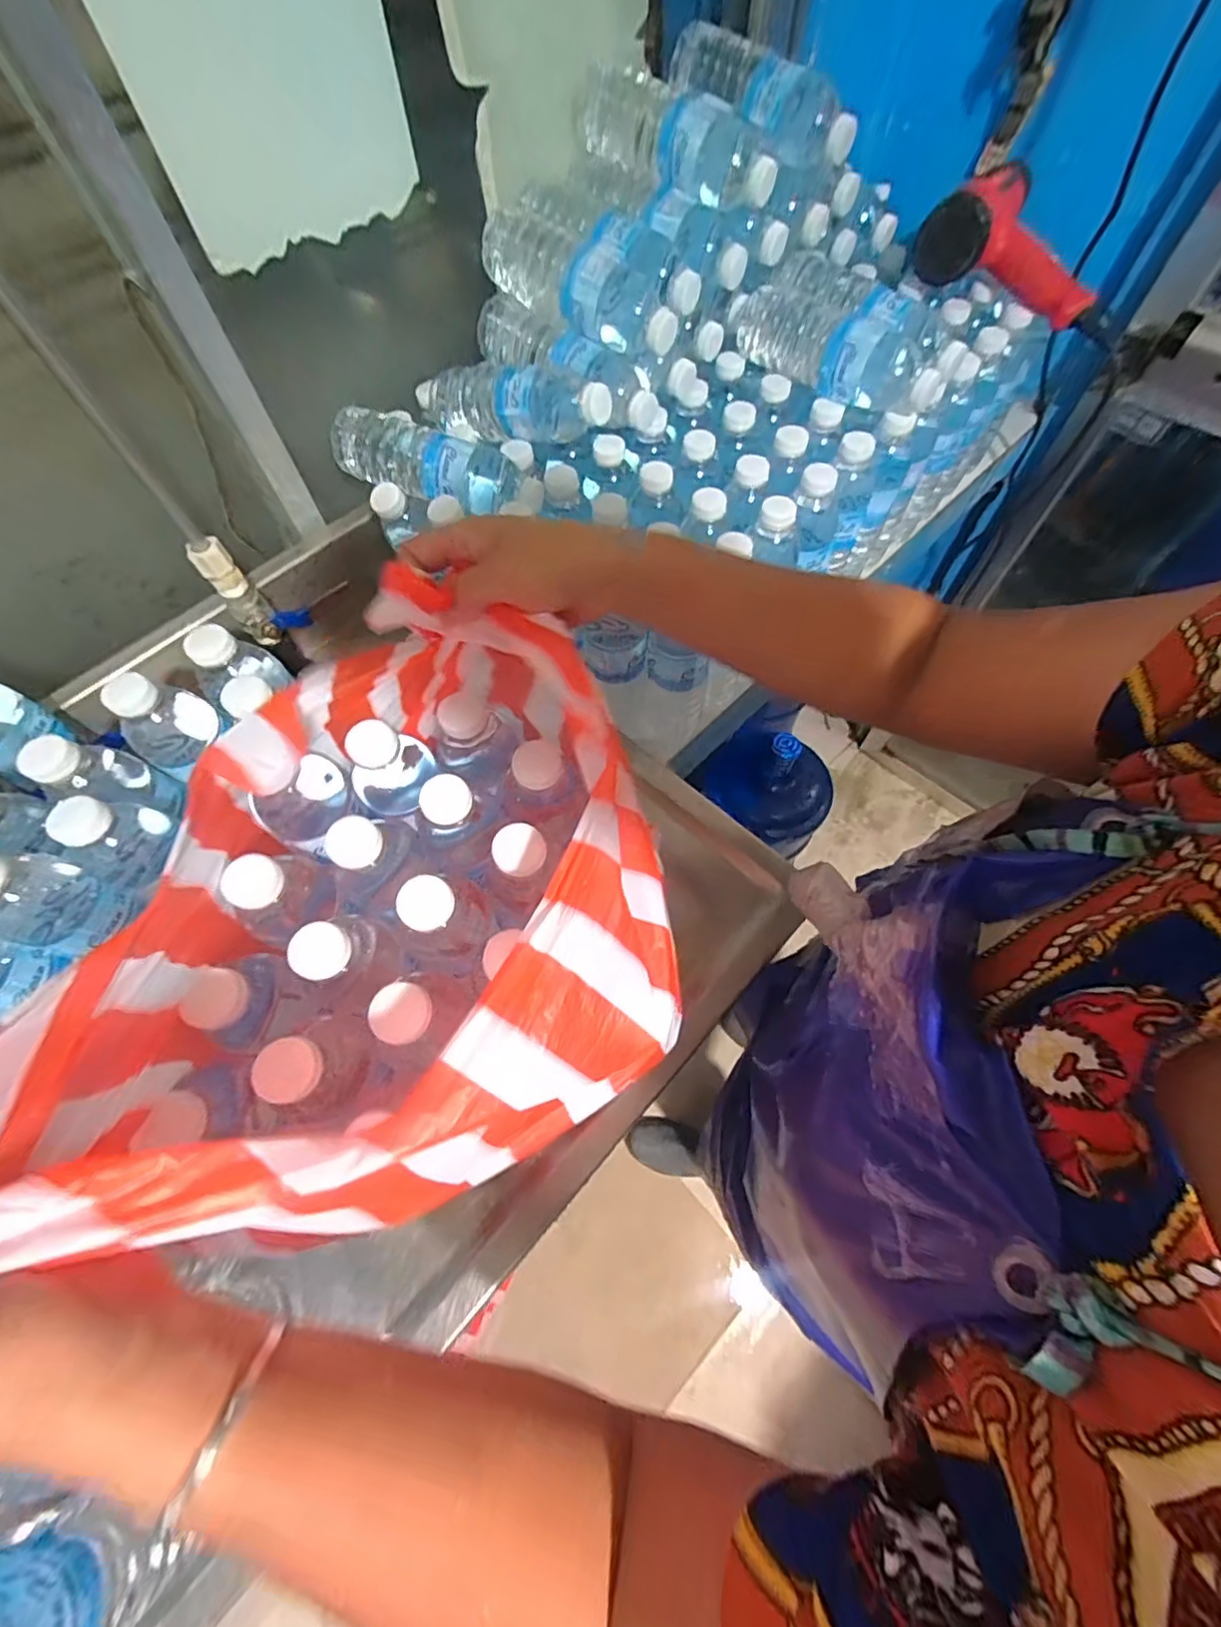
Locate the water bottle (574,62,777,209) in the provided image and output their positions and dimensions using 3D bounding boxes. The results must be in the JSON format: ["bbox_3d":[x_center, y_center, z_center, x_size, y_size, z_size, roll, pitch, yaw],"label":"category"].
[{"bbox_3d":[0.057,-0.620,0.534,0.075,0.060,0.196,-36,68,-14],"label":"water bottle"}]

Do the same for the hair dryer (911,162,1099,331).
[{"bbox_3d":[0.428,-0.615,0.616,0.186,0.079,0.162,18,66,11],"label":"hair dryer"}]

